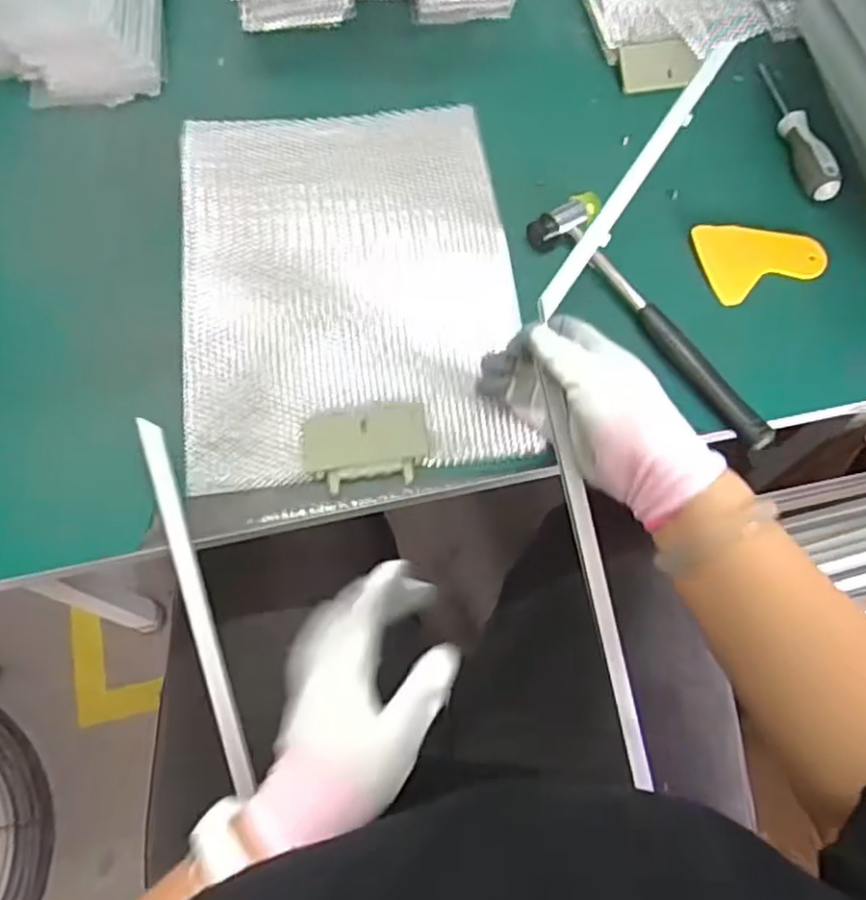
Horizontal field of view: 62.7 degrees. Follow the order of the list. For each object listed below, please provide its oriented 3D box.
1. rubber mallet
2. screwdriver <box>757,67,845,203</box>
[{"bbox_3d":[0.171,-0.102,0.543,0.055,0.024,0.243,-34,72,-14],"label":"rubber mallet"},{"bbox_3d":[0.311,-0.282,0.612,0.024,0.023,0.156,-10,68,-5],"label":"screwdriver"}]

